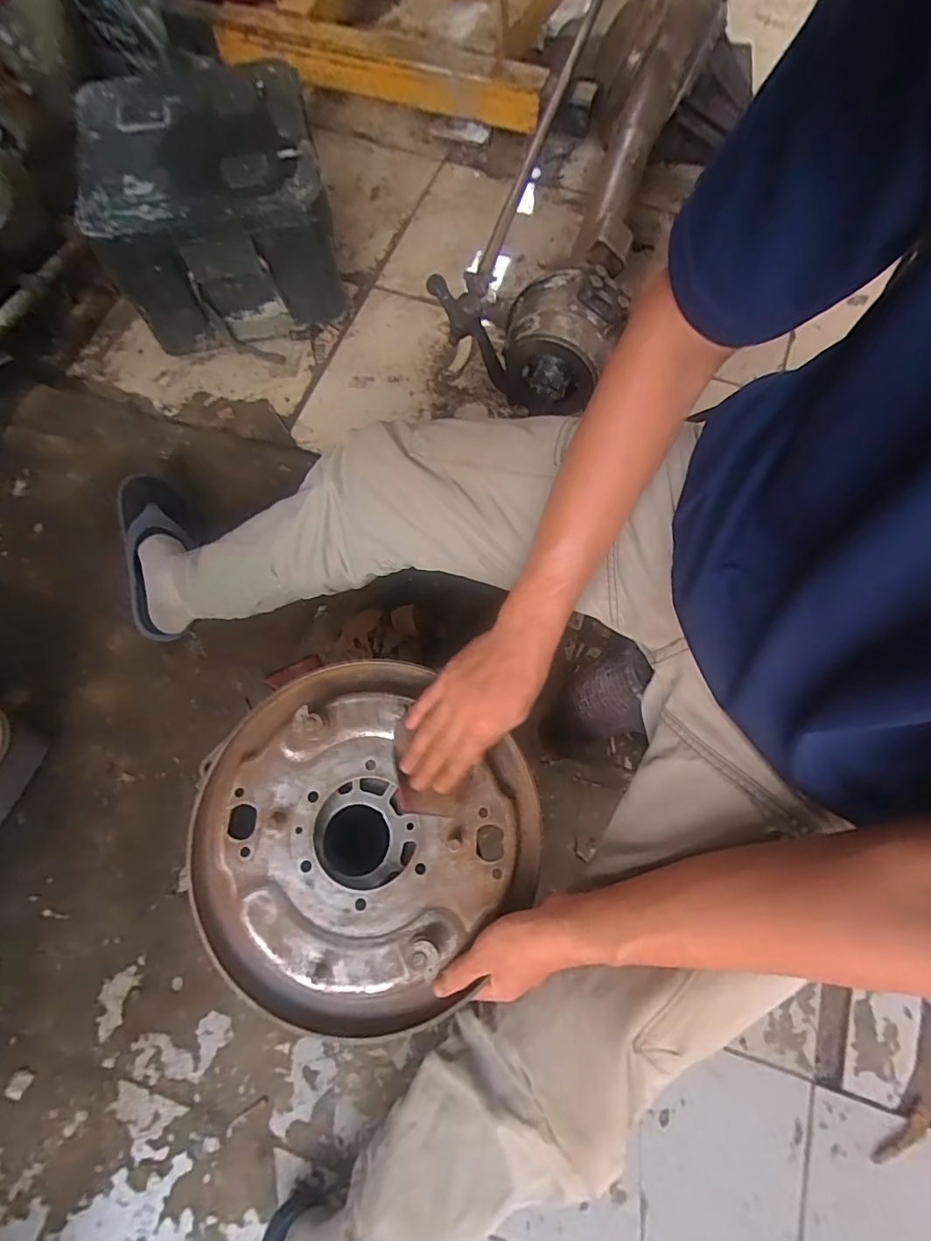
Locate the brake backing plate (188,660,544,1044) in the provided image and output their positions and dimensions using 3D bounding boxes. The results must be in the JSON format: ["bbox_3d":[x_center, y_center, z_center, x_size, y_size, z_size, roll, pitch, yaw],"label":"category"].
[{"bbox_3d":[-0.097,0.189,0.447,0.282,0.033,0.287,0,71,-1],"label":"brake backing plate"}]

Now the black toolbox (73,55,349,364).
[{"bbox_3d":[-0.421,-0.691,0.901,0.353,0.252,0.315,-15,72,-6],"label":"black toolbox"}]

